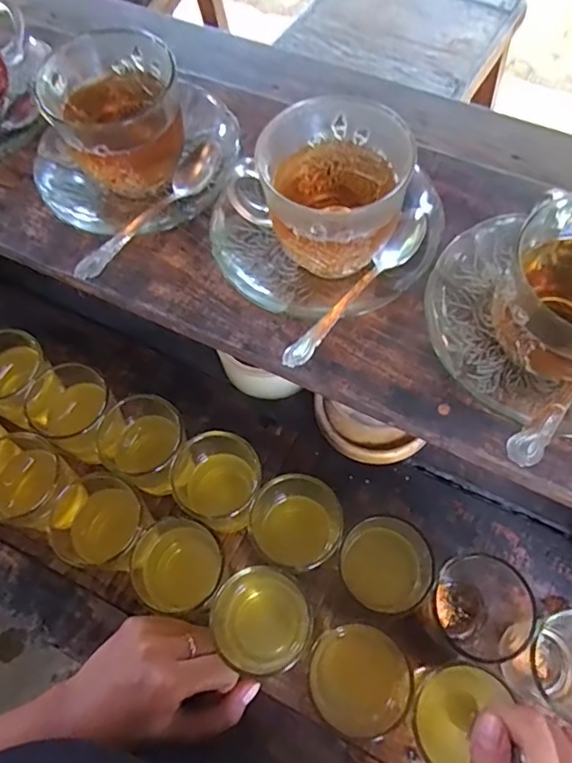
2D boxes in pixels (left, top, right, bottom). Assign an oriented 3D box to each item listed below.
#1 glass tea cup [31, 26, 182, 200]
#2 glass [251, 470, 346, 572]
[{"bbox_3d":[-0.101,-0.164,0.340,0.079,0.068,0.077,-2,65,4],"label":"glass tea cup"},{"bbox_3d":[0.008,0.101,0.382,0.061,0.090,0.056,-2,65,4],"label":"glass"}]

